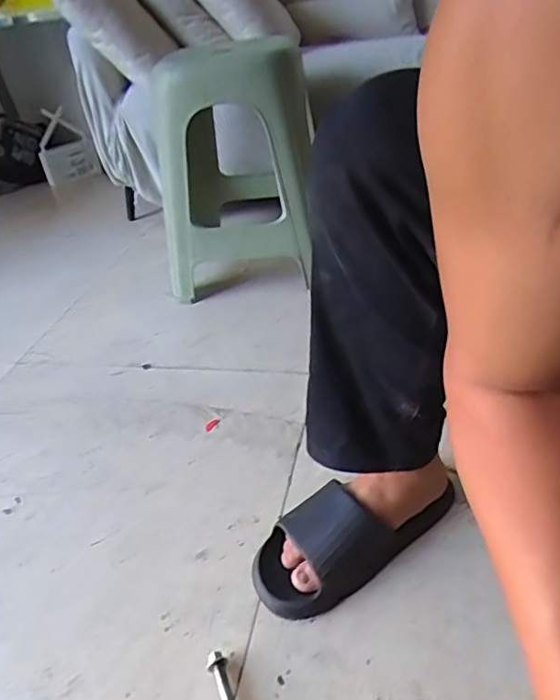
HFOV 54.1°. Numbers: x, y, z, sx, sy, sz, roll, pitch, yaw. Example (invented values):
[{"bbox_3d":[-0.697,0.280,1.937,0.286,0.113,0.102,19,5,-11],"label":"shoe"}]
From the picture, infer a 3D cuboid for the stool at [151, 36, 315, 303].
[{"bbox_3d":[-0.072,-0.419,1.255,0.296,0.472,0.450,0,36,11],"label":"stool"}]

